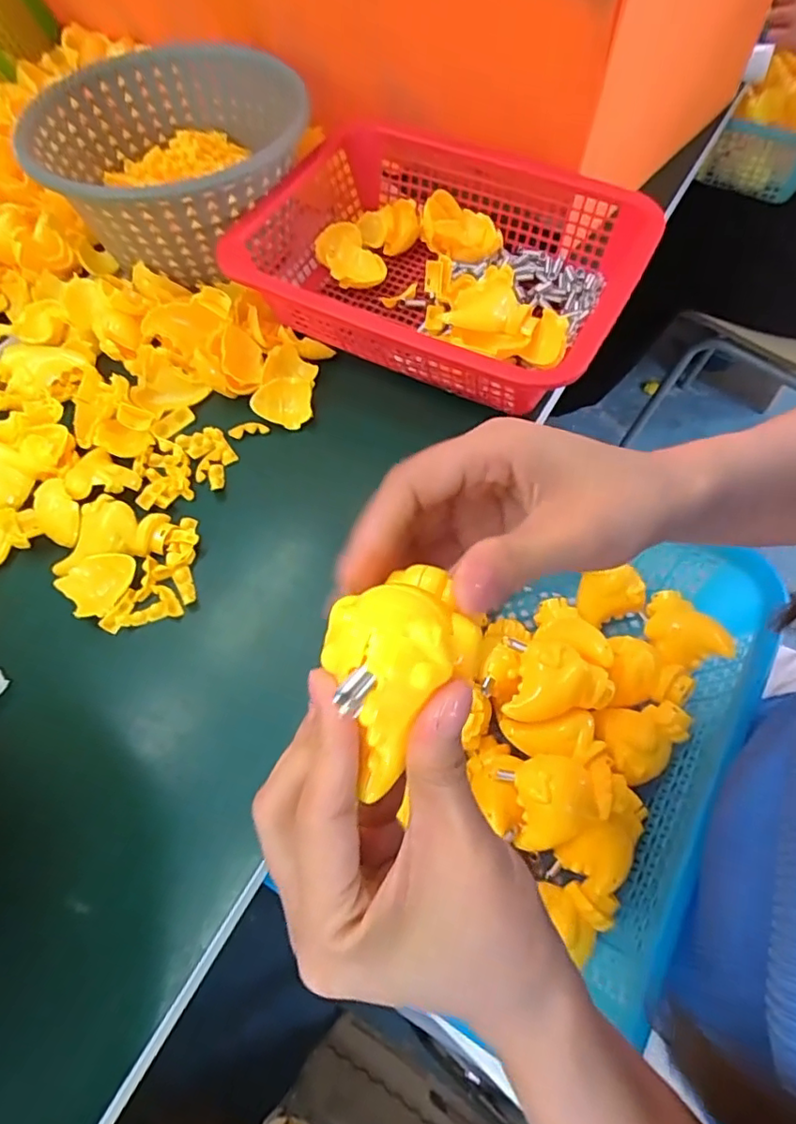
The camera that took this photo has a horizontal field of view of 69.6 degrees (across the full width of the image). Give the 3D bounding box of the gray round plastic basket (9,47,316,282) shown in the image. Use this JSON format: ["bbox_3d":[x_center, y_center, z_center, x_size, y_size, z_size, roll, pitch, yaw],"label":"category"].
[{"bbox_3d":[-0.186,-0.335,0.484,0.205,0.090,0.215,-1,60,2],"label":"gray round plastic basket"}]

